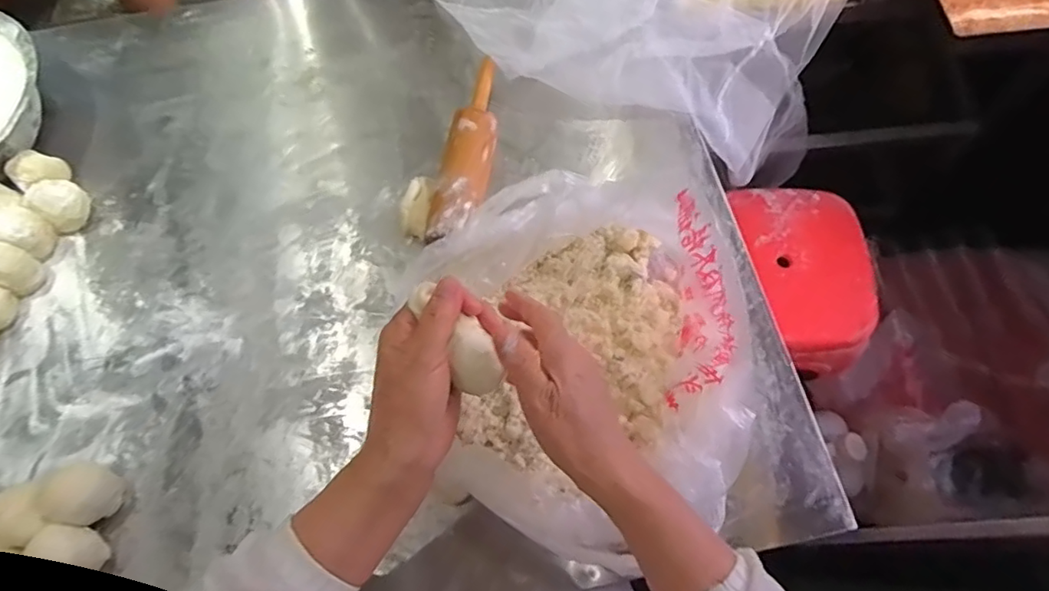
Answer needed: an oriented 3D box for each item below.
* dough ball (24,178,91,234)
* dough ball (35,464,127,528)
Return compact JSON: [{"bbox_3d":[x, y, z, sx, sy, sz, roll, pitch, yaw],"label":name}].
[{"bbox_3d":[-0.515,-0.104,0.647,0.047,0.038,0.048,-1,67,2],"label":"dough ball"},{"bbox_3d":[-0.394,0.176,0.519,0.056,0.051,0.049,9,68,6],"label":"dough ball"}]

